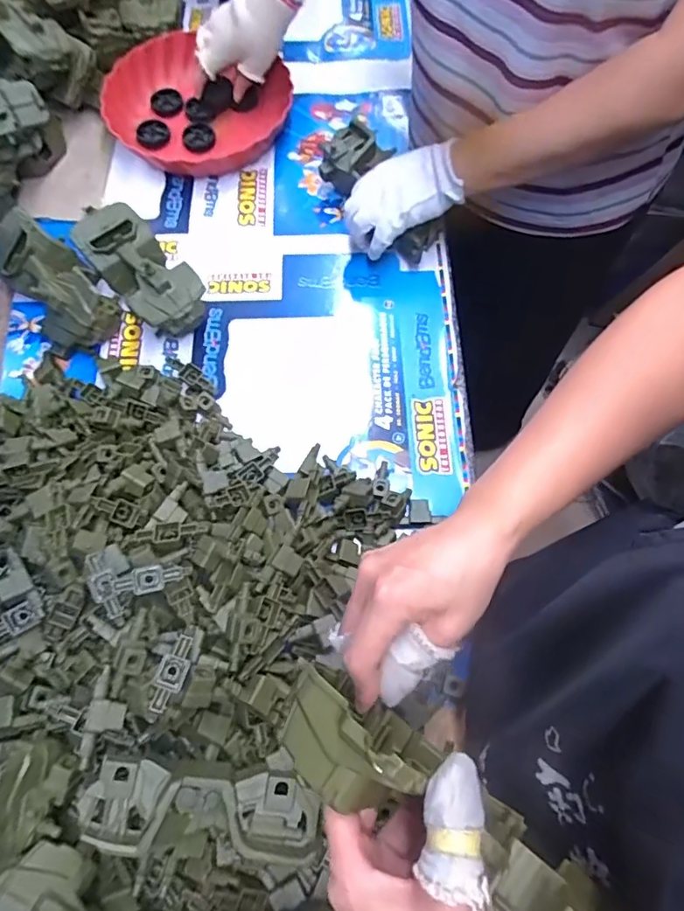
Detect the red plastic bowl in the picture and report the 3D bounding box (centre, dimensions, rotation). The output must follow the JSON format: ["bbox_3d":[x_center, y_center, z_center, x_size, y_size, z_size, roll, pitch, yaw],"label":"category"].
[{"bbox_3d":[-0.203,-0.463,0.724,0.236,0.049,0.203,32,72,11],"label":"red plastic bowl"}]

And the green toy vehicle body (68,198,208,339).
[{"bbox_3d":[-0.224,-0.207,0.599,0.076,0.065,0.177,-39,74,-14],"label":"green toy vehicle body"}]

